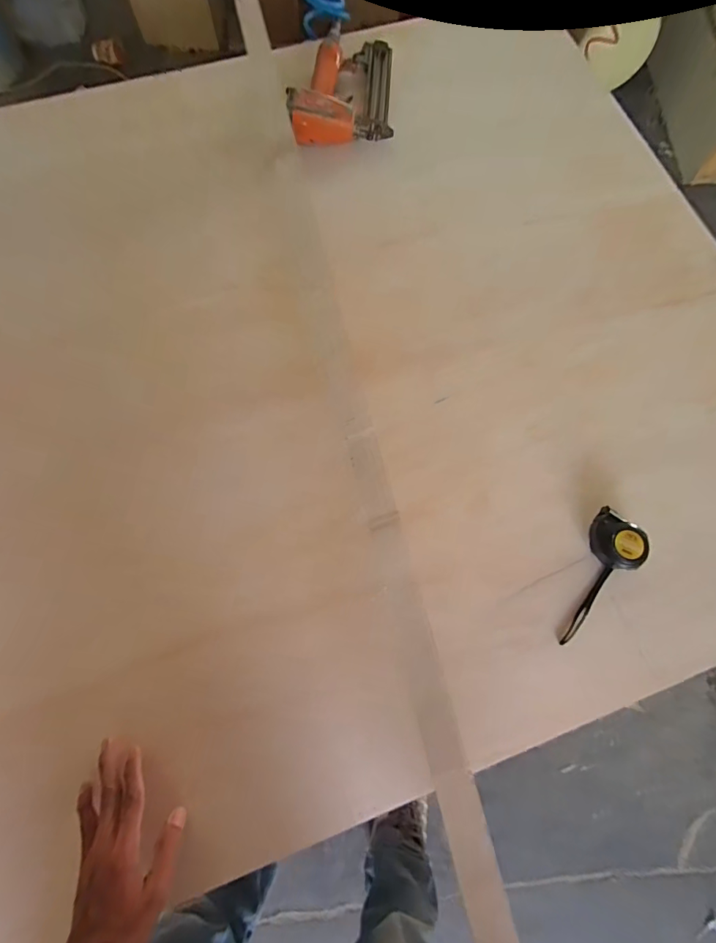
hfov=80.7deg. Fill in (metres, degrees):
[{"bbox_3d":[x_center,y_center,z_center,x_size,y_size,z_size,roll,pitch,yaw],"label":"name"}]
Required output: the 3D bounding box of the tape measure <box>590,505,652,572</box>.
[{"bbox_3d":[0.325,0.087,0.532,0.065,0.040,0.063,0,78,0],"label":"tape measure"}]

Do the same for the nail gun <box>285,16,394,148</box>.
[{"bbox_3d":[-0.027,-0.652,0.688,0.166,0.048,0.242,0,78,0],"label":"nail gun"}]

